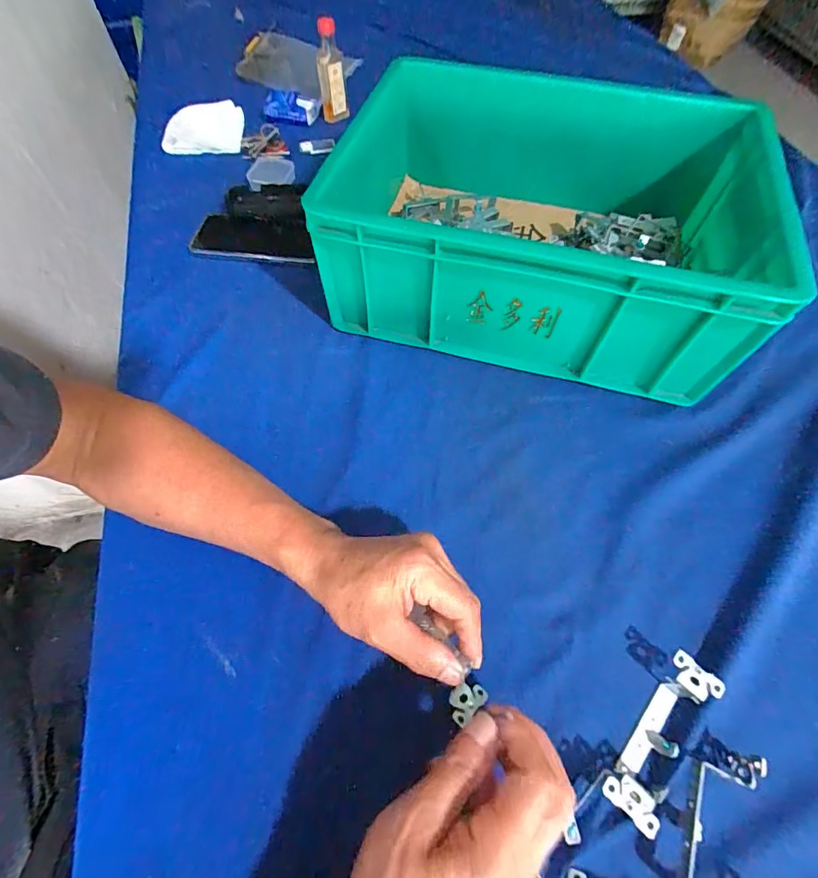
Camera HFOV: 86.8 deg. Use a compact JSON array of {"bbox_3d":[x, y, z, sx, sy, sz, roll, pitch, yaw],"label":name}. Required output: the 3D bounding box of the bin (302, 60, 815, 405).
[{"bbox_3d":[0.141,-0.237,0.466,0.393,0.143,0.306,13,61,8],"label":"bin"}]

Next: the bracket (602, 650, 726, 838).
[{"bbox_3d":[0.164,0.196,0.286,0.031,0.028,0.104,39,67,21],"label":"bracket"}]

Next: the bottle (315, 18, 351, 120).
[{"bbox_3d":[-0.113,-0.552,0.650,0.048,0.119,0.032,-11,60,-6],"label":"bottle"}]

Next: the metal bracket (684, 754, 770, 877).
[{"bbox_3d":[0.188,0.233,0.262,0.035,0.024,0.089,29,64,16],"label":"metal bracket"}]

